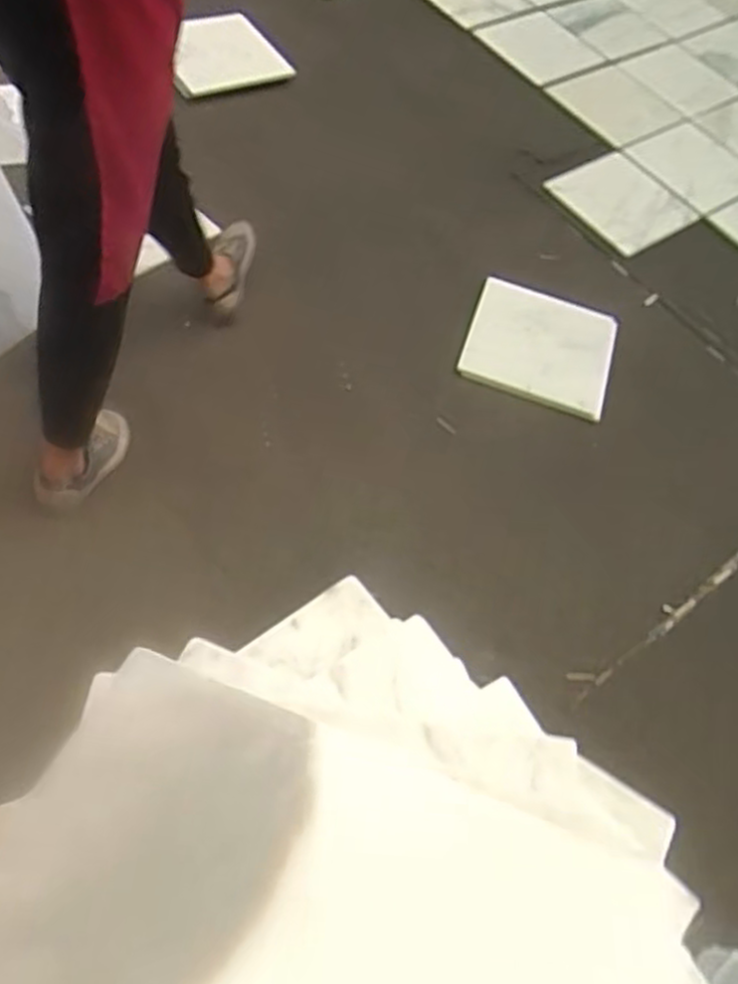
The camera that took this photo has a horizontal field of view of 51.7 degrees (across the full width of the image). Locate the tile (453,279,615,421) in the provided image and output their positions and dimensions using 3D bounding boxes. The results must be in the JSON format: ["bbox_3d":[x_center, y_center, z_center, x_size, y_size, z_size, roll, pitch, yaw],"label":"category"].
[{"bbox_3d":[0.354,-0.306,1.571,0.293,0.024,0.261,17,67,6],"label":"tile"}]

